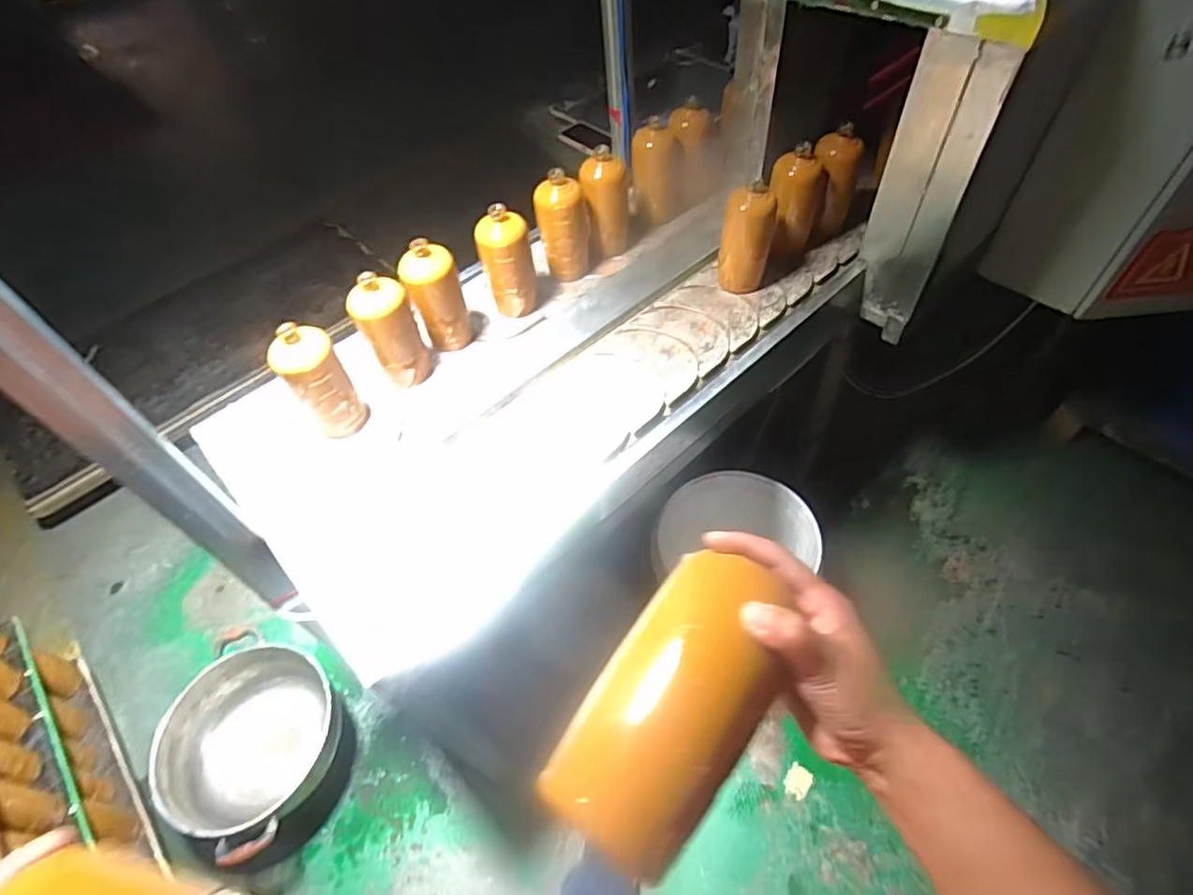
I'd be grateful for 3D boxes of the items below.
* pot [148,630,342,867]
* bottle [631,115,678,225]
[{"bbox_3d":[-0.690,0.611,1.280,0.359,0.230,0.335,-3,53,3],"label":"pot"},{"bbox_3d":[0.111,-0.541,1.209,0.084,0.189,0.078,5,53,9],"label":"bottle"}]

